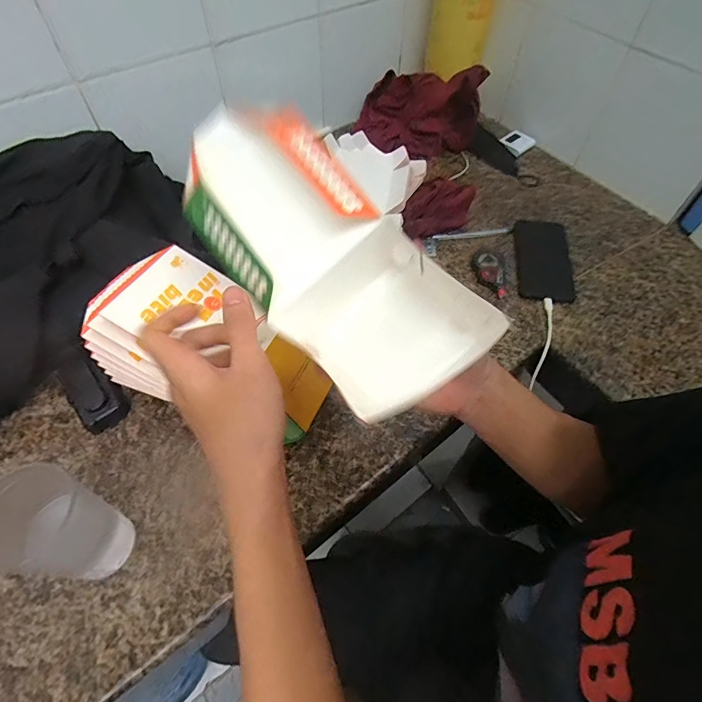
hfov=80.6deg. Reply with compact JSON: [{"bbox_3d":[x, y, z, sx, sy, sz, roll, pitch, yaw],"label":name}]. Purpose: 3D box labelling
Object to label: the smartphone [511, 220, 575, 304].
[{"bbox_3d":[0.296,-0.145,0.640,0.085,0.016,0.170,10,59,4],"label":"smartphone"}]

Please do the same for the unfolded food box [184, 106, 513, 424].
[{"bbox_3d":[-0.021,-0.048,0.312,0.232,0.175,0.089,38,62,23],"label":"unfolded food box"}]

